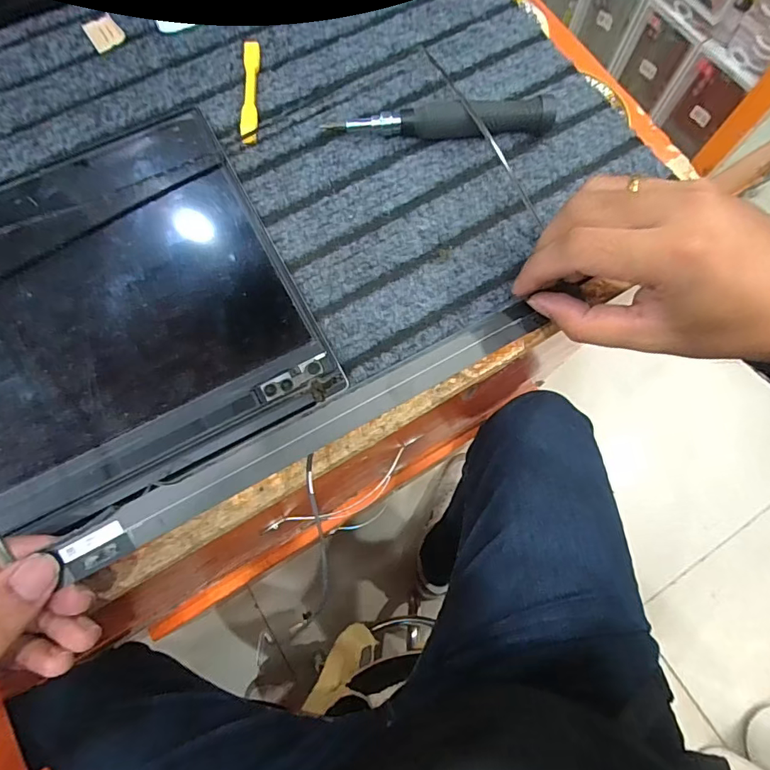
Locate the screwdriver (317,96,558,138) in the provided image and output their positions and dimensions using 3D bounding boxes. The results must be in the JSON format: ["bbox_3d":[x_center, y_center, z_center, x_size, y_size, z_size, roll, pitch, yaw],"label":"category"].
[{"bbox_3d":[0.036,-0.165,0.301,0.138,0.021,0.017,-1,73,-2],"label":"screwdriver"}]

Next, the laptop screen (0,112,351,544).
[{"bbox_3d":[-0.207,-0.021,0.258,0.316,0.011,0.213,-26,75,-9],"label":"laptop screen"}]

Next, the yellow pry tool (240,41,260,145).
[{"bbox_3d":[-0.089,-0.193,0.314,0.011,0.008,0.077,-2,73,-2],"label":"yellow pry tool"}]

